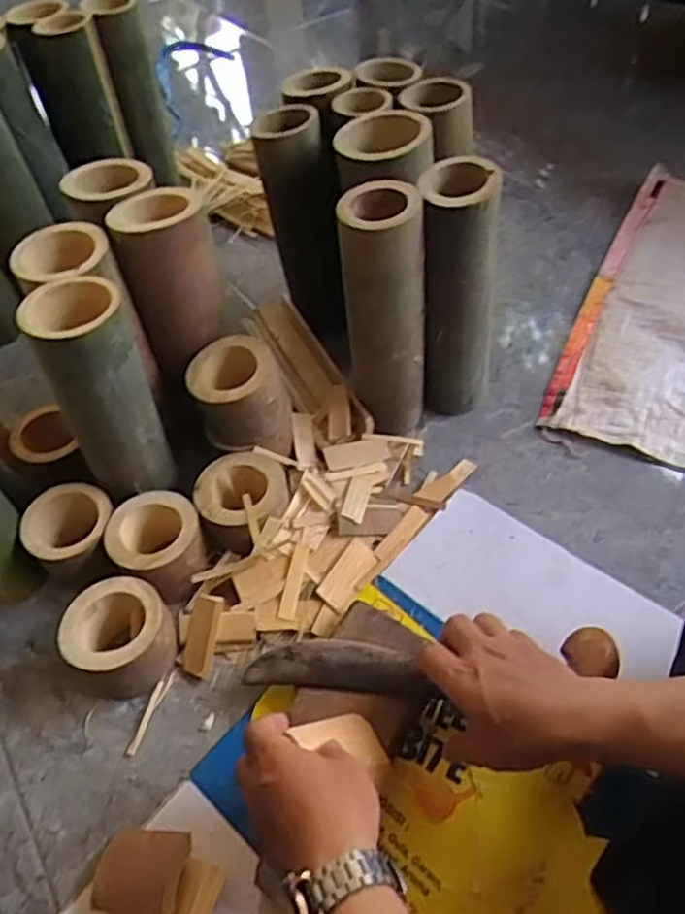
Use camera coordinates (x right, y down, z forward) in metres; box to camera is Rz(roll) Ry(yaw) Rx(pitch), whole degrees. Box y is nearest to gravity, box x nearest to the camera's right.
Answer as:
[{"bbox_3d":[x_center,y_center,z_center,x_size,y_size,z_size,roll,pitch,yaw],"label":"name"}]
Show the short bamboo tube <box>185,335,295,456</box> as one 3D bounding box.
[{"bbox_3d":[-0.107,-0.061,0.735,0.095,0.111,0.090,-15,52,-5],"label":"short bamboo tube"}]

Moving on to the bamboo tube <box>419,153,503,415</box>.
[{"bbox_3d":[0.127,-0.176,0.755,0.086,0.279,0.097,-4,52,4],"label":"bamboo tube"}]

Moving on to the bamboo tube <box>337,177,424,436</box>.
[{"bbox_3d":[0.046,-0.143,0.731,0.082,0.276,0.081,-7,51,1],"label":"bamboo tube"}]

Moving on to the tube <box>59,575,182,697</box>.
[{"bbox_3d":[-0.206,0.166,0.637,0.092,0.076,0.086,-3,52,4],"label":"tube"}]

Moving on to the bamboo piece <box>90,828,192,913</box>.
[{"bbox_3d":[-0.157,0.322,0.529,0.066,0.008,0.060,4,50,9],"label":"bamboo piece"}]

